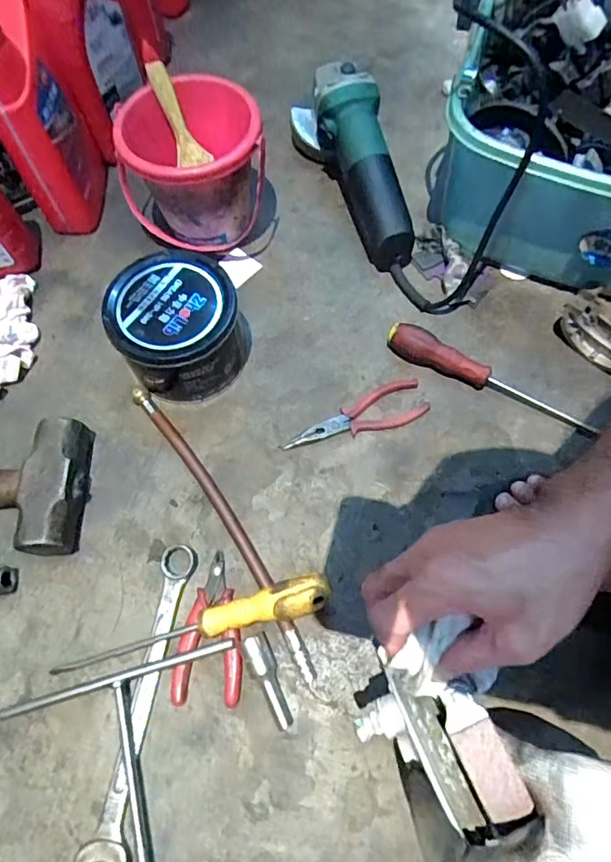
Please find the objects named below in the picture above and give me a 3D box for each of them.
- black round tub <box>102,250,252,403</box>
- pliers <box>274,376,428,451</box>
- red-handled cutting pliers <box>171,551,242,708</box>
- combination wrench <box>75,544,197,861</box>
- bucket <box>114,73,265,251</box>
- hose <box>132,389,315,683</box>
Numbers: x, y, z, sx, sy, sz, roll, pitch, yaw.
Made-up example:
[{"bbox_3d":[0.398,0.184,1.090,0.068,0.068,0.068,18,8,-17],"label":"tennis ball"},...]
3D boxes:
[{"bbox_3d":[-0.128,-0.102,0.519,0.123,0.094,0.121,-1,67,2],"label":"black round tub"},{"bbox_3d":[0.050,-0.016,0.523,0.152,0.010,0.051,-17,67,-5],"label":"pliers"},{"bbox_3d":[-0.082,0.168,0.438,0.057,0.024,0.122,0,67,2],"label":"red-handled cutting pliers"},{"bbox_3d":[-0.137,0.226,0.423,0.035,0.012,0.256,7,67,5],"label":"combination wrench"},{"bbox_3d":[-0.129,-0.289,0.579,0.153,0.141,0.153,-1,67,2],"label":"bucket"},{"bbox_3d":[-0.078,0.079,0.481,0.029,0.017,0.319,-33,70,-12],"label":"hose"}]

